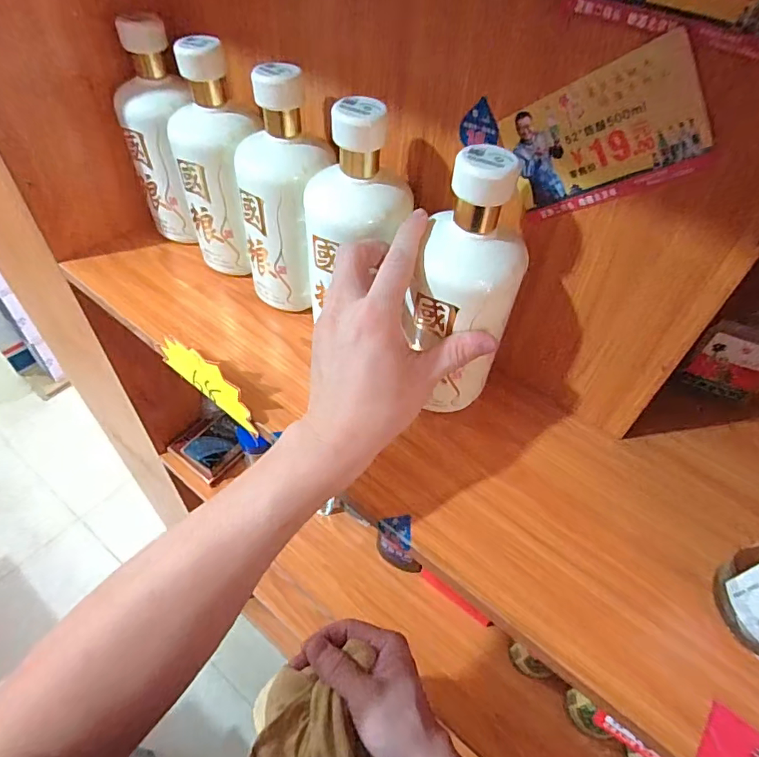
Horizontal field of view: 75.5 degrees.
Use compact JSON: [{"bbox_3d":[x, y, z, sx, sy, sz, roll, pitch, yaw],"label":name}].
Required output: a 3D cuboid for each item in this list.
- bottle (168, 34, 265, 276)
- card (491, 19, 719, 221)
[{"bbox_3d":[-0.144,-0.181,0.443,0.074,0.197,0.064,-14,52,-15],"label":"bottle"},{"bbox_3d":[0.124,-0.136,0.282,0.107,0.069,0.004,-2,33,50],"label":"card"}]

